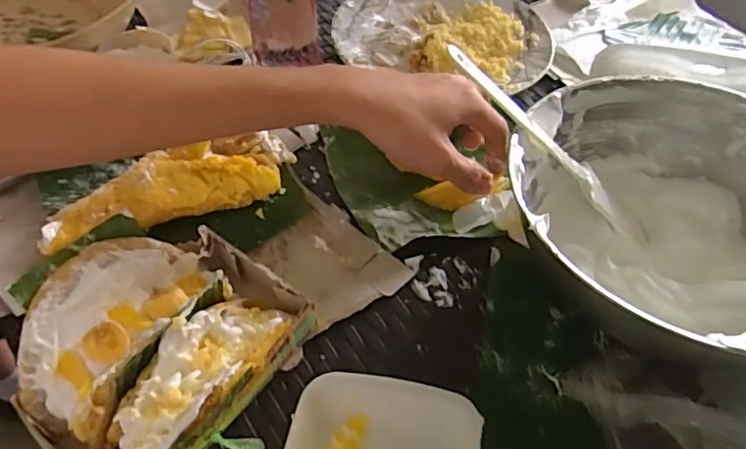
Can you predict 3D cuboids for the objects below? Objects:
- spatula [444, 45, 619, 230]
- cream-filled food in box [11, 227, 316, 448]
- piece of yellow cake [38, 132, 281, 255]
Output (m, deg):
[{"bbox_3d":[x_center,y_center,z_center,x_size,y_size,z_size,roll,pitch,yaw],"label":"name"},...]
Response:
[{"bbox_3d":[0.115,-0.062,0.402,0.174,0.009,0.023,40,51,-17],"label":"spatula"},{"bbox_3d":[-0.129,0.072,0.350,0.133,0.059,0.157,31,56,20],"label":"cream-filled food in box"},{"bbox_3d":[-0.165,-0.028,0.454,0.178,0.020,0.061,-19,55,-17],"label":"piece of yellow cake"}]

